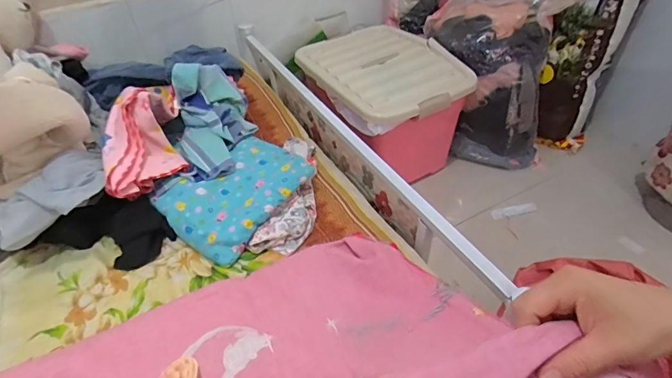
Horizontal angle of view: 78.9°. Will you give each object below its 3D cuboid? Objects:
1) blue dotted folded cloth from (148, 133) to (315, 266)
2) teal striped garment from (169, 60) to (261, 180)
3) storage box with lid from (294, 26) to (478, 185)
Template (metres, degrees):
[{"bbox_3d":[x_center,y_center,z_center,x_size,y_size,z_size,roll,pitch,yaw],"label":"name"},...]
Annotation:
[{"bbox_3d":[-0.193,0.002,0.825,0.216,0.048,0.282,30,52,29],"label":"blue dotted folded cloth"},{"bbox_3d":[-0.280,-0.159,0.932,0.163,0.077,0.344,-10,60,-8],"label":"teal striped garment"},{"bbox_3d":[0.165,-0.292,1.507,0.443,0.391,0.563,-19,47,-17],"label":"storage box with lid"}]

